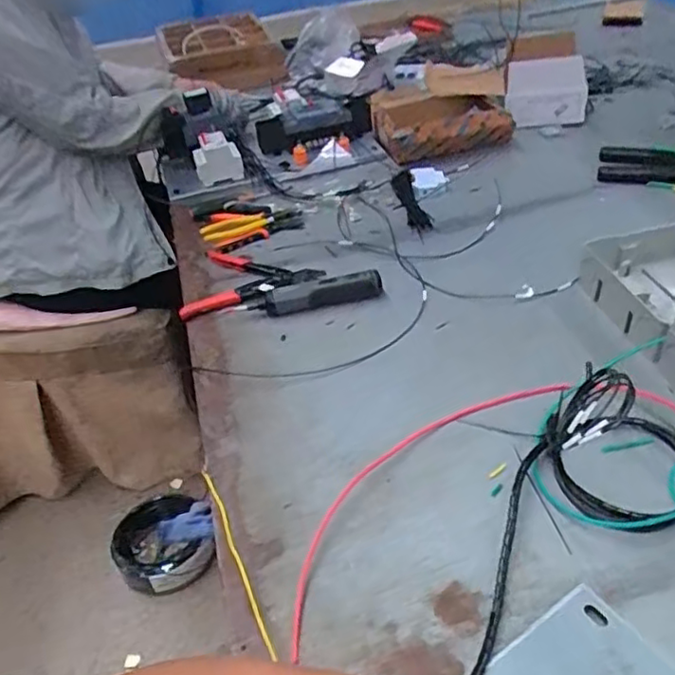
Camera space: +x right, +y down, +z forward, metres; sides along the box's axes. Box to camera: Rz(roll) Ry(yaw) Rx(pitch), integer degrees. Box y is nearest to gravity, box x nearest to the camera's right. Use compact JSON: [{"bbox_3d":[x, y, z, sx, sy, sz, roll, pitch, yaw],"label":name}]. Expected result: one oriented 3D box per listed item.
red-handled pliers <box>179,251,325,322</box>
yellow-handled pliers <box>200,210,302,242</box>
[{"bbox_3d":[-0.130,-0.089,0.901,0.193,0.026,0.139,-15,40,-8],"label":"red-handled pliers"},{"bbox_3d":[-0.137,-0.177,1.005,0.154,0.018,0.044,-15,40,-9],"label":"yellow-handled pliers"}]

